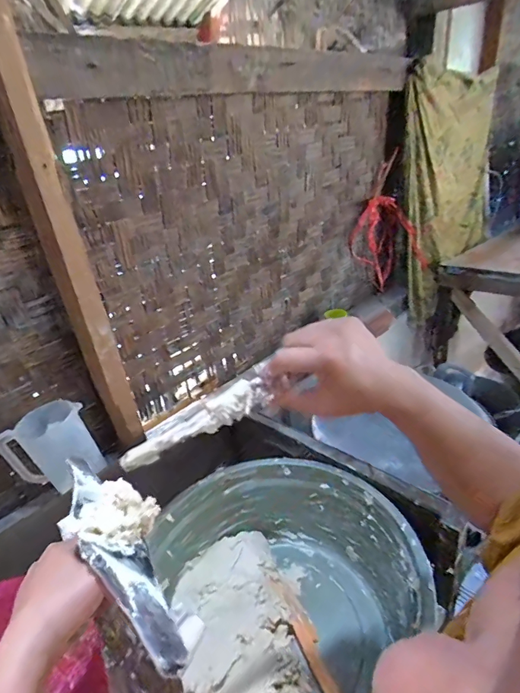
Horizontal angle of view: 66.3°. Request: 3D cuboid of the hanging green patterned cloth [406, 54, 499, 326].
[{"bbox_3d":[0.812,-0.658,1.664,0.146,0.842,0.696,18,37,41],"label":"hanging green patterned cloth"}]

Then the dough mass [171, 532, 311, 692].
[{"bbox_3d":[-0.038,0.428,0.606,0.204,0.074,0.307,-6,27,4],"label":"dough mass"}]

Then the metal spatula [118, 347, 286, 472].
[{"bbox_3d":[-0.047,0.064,0.348,0.152,0.029,0.022,-30,31,-7],"label":"metal spatula"}]

